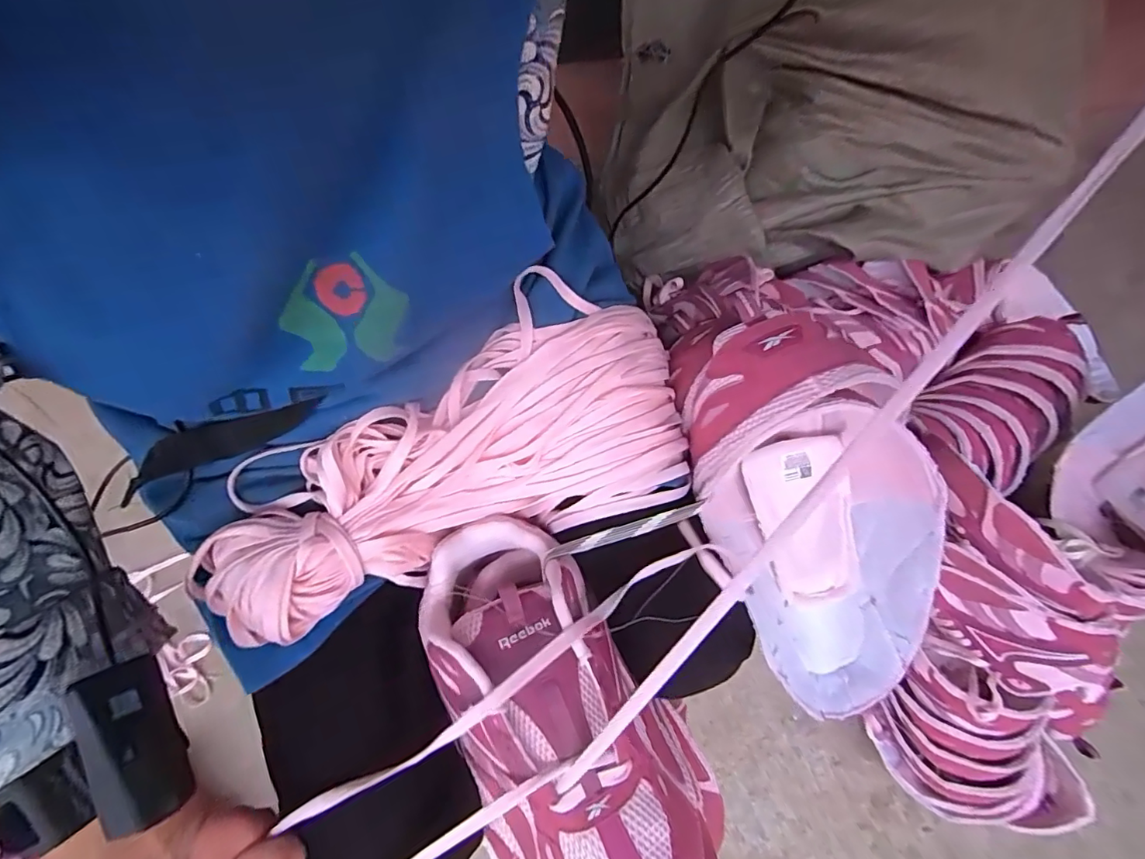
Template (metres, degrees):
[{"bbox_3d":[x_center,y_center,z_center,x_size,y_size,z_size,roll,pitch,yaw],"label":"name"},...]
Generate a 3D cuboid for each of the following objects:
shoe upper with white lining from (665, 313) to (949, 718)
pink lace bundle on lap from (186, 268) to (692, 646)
[{"bbox_3d":[0.169,0.065,0.386,0.132,0.121,0.294,-28,100,-7],"label":"shoe upper with white lining"},{"bbox_3d":[-0.082,0.009,0.344,0.323,0.055,0.165,-19,80,-5],"label":"pink lace bundle on lap"}]

